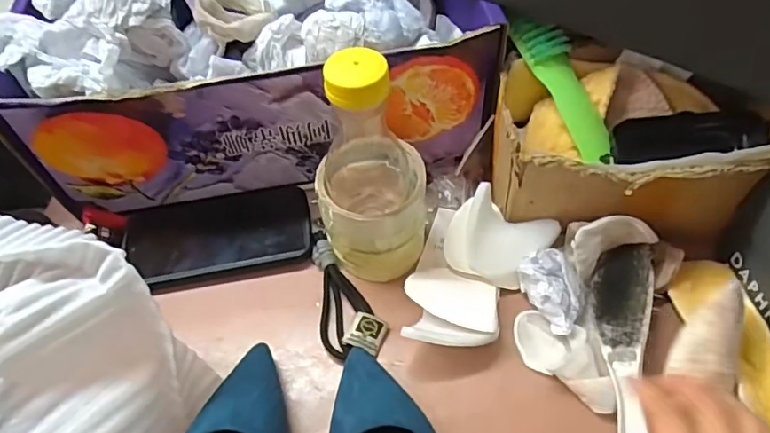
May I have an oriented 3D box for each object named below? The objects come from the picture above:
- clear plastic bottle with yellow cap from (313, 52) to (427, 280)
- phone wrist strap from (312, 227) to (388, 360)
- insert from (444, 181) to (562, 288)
[{"bbox_3d":[-0.010,-0.030,0.398,0.079,0.194,0.067,1,53,4],"label":"clear plastic bottle with yellow cap"},{"bbox_3d":[-0.043,0.066,0.442,0.048,0.010,0.118,-28,57,-17],"label":"phone wrist strap"},{"bbox_3d":[0.094,0.018,0.442,0.077,0.047,0.071,-2,53,2],"label":"insert"}]

